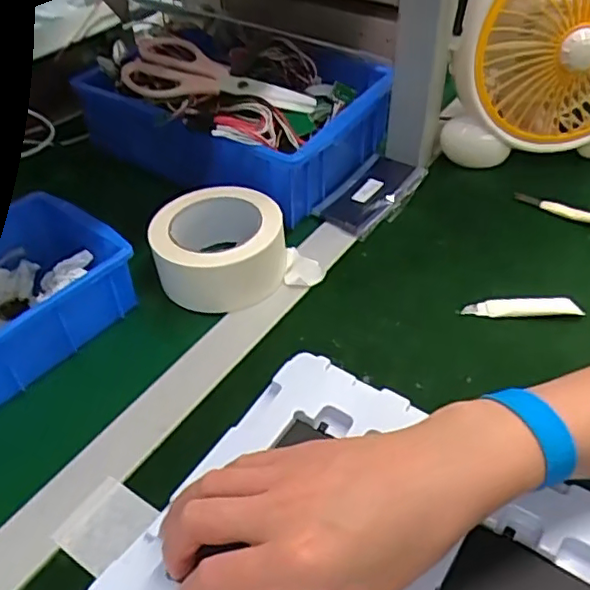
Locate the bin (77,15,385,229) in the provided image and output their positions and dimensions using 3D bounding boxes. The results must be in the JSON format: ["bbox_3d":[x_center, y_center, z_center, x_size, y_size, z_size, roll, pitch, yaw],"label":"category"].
[{"bbox_3d":[-0.061,-0.195,0.631,0.274,0.107,0.186,24,50,20],"label":"bin"}]

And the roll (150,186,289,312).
[{"bbox_3d":[-0.064,-0.042,0.526,0.107,0.062,0.099,0,46,0],"label":"roll"}]

